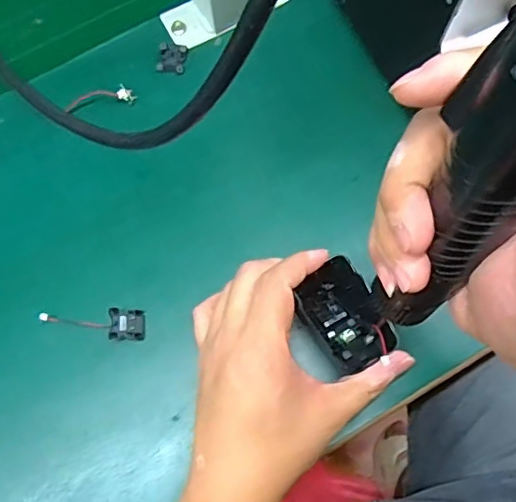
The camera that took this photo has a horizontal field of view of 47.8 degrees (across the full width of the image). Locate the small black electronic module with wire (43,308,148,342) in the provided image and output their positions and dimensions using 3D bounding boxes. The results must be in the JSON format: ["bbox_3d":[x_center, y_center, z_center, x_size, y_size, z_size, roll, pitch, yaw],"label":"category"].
[{"bbox_3d":[-0.112,0.050,0.395,0.069,0.013,0.020,-1,74,0],"label":"small black electronic module with wire"}]

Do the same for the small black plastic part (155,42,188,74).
[{"bbox_3d":[-0.067,-0.150,0.452,0.021,0.004,0.025,7,74,3],"label":"small black plastic part"}]

